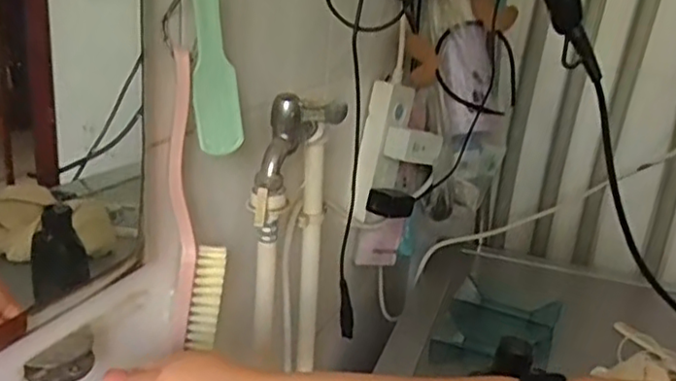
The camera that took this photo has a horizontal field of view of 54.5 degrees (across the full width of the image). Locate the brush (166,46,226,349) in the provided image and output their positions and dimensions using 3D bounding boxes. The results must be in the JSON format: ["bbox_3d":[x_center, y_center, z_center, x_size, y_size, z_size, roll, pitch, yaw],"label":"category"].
[{"bbox_3d":[-0.099,0.017,0.460,0.041,0.208,0.024,2,21,-10],"label":"brush"}]

